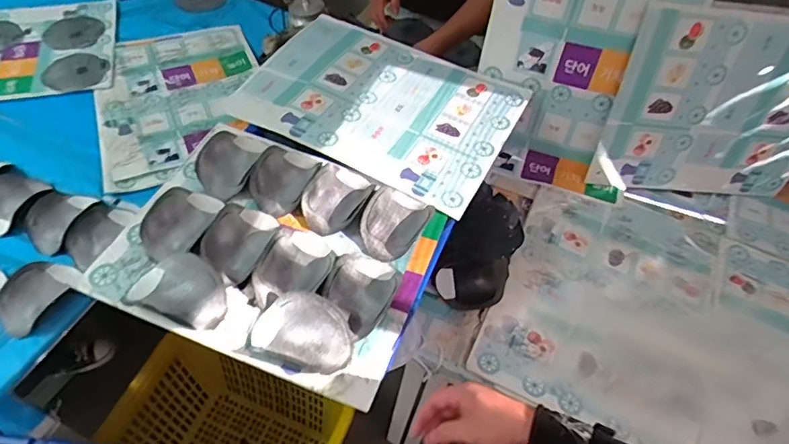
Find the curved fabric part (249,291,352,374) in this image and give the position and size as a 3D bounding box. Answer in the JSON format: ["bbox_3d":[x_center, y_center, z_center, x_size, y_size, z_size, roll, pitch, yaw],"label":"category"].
[{"bbox_3d":[-0.128,0.153,0.719,0.142,0.039,0.095,16,54,6],"label":"curved fabric part"}]

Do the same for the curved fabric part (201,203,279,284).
[{"bbox_3d":[-0.242,0.025,0.805,0.094,0.036,0.136,21,55,9],"label":"curved fabric part"}]

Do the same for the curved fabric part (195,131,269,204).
[{"bbox_3d":[-0.289,-0.109,0.904,0.098,0.033,0.145,19,54,8],"label":"curved fabric part"}]

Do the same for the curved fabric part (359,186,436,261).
[{"bbox_3d":[-0.001,-0.007,0.849,0.098,0.037,0.139,29,56,15],"label":"curved fabric part"}]

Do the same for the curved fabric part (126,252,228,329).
[{"bbox_3d":[-0.307,0.096,0.737,0.137,0.043,0.098,24,55,12],"label":"curved fabric part"}]

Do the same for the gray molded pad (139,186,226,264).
[{"bbox_3d":[-0.342,-0.001,0.817,0.088,0.033,0.136,24,59,11],"label":"gray molded pad"}]

